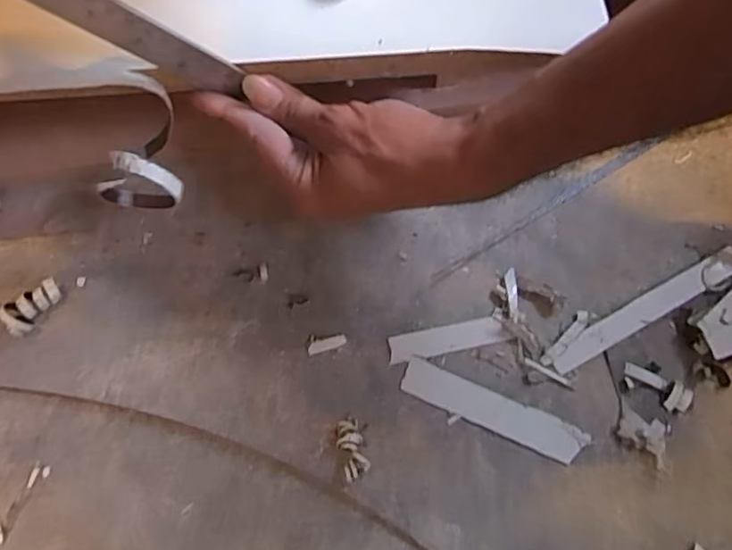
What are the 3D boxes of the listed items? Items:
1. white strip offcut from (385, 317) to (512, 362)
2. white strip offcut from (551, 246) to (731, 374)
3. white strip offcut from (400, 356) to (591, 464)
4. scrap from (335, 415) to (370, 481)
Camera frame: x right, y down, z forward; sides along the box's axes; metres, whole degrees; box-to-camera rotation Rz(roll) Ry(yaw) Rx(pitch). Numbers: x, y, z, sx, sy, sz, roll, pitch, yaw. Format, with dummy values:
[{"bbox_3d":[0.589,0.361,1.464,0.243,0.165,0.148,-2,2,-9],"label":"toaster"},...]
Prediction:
[{"bbox_3d":[0.059,0.046,0.410,0.084,0.004,0.020,-11,70,-4],"label":"white strip offcut"},{"bbox_3d":[0.203,0.024,0.411,0.160,0.006,0.019,-28,72,-9],"label":"white strip offcut"},{"bbox_3d":[0.086,0.092,0.390,0.126,0.004,0.025,23,72,8],"label":"white strip offcut"},{"bbox_3d":[-0.010,0.114,0.375,0.017,0.012,0.039,-16,71,-5],"label":"scrap"}]

